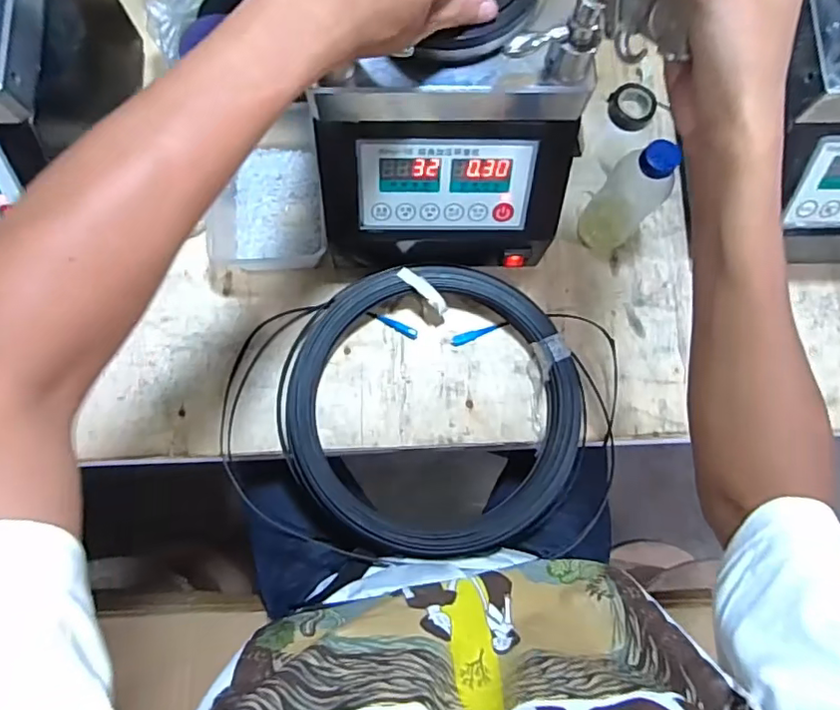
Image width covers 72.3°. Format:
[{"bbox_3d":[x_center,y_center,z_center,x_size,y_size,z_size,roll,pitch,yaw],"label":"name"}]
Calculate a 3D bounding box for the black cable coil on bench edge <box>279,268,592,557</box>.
[{"bbox_3d":[0.013,0.053,0.591,0.314,0.051,0.285,8,80,0],"label":"black cable coil on bench edge"}]

